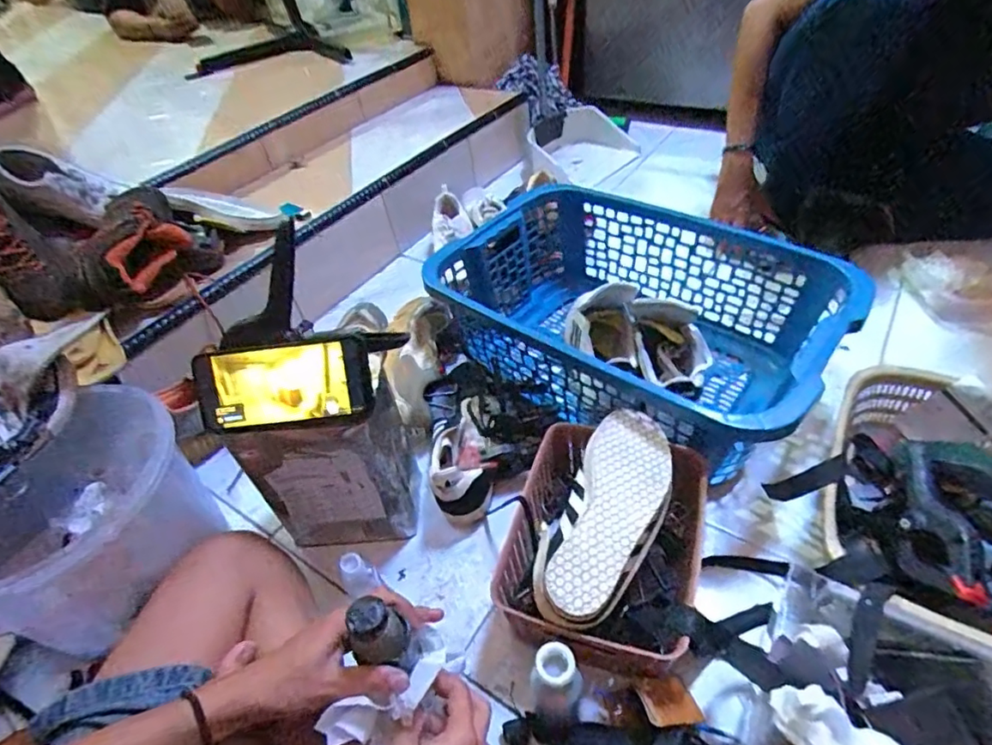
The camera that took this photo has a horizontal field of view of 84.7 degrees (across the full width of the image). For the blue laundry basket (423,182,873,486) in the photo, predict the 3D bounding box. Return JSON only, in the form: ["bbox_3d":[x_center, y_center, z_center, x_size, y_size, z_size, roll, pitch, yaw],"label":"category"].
[{"bbox_3d":[0.194,-0.074,0.810,0.533,0.179,0.359,29,55,31],"label":"blue laundry basket"}]

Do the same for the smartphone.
[{"bbox_3d":[-0.206,0.014,0.531,0.166,0.080,0.017,-6,9,0],"label":"smartphone"}]

